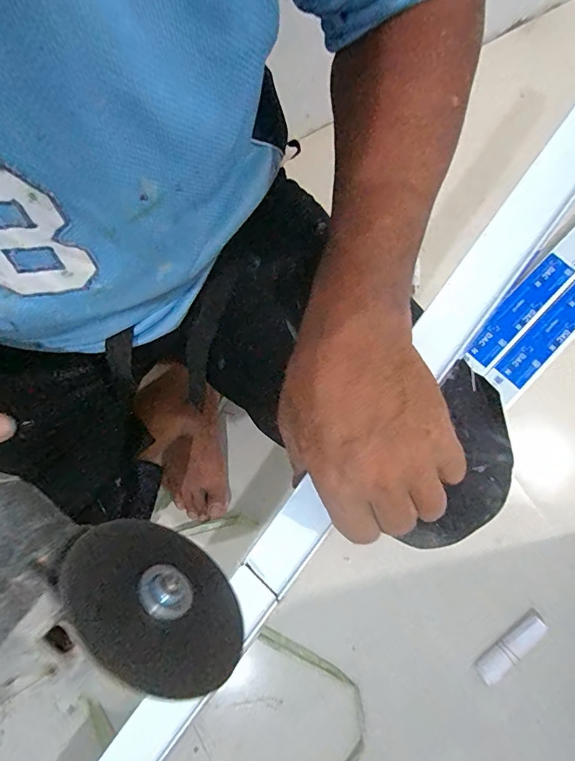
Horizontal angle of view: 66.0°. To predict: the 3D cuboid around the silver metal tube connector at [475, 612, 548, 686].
[{"bbox_3d":[0.321,0.385,0.635,0.117,0.027,0.028,-36,78,-8],"label":"silver metal tube connector"}]

